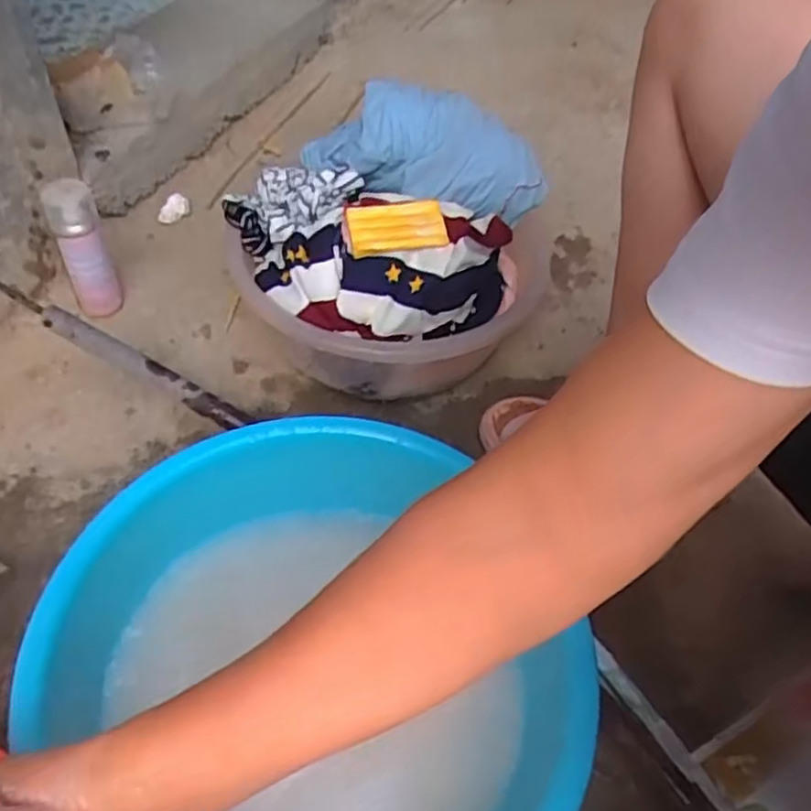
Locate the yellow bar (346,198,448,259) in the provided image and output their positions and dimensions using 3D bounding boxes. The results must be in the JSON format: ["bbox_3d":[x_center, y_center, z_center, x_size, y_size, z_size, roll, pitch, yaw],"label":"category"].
[{"bbox_3d":[-0.009,-0.187,0.744,0.112,0.019,0.062,-14,69,-25],"label":"yellow bar"}]

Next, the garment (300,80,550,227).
[{"bbox_3d":[0.014,-0.285,0.785,0.279,0.112,0.107,15,49,7],"label":"garment"}]

